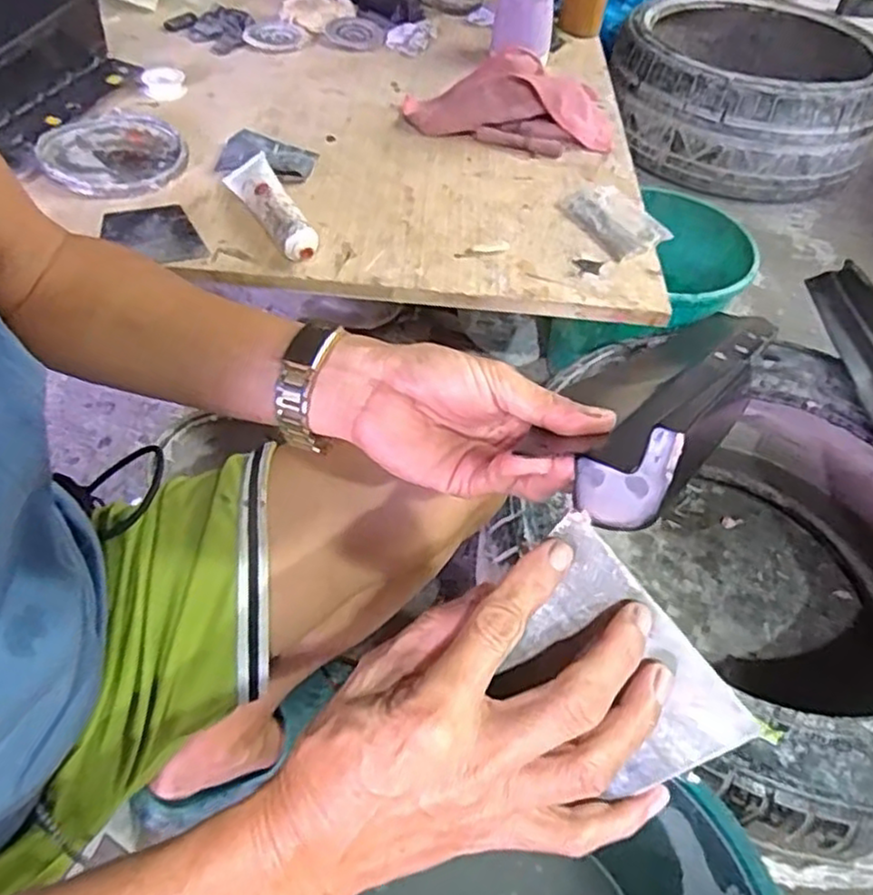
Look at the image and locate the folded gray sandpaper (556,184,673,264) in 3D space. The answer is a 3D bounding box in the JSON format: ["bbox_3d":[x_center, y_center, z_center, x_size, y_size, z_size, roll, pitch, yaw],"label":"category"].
[{"bbox_3d":[0.193,-0.254,0.771,0.074,0.014,0.119,-22,54,-21],"label":"folded gray sandpaper"}]

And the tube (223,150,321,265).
[{"bbox_3d":[-0.170,-0.250,0.713,0.039,0.030,0.178,-25,55,-23],"label":"tube"}]

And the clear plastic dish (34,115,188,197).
[{"bbox_3d":[-0.358,-0.328,0.771,0.148,0.016,0.165,-23,54,-22],"label":"clear plastic dish"}]

